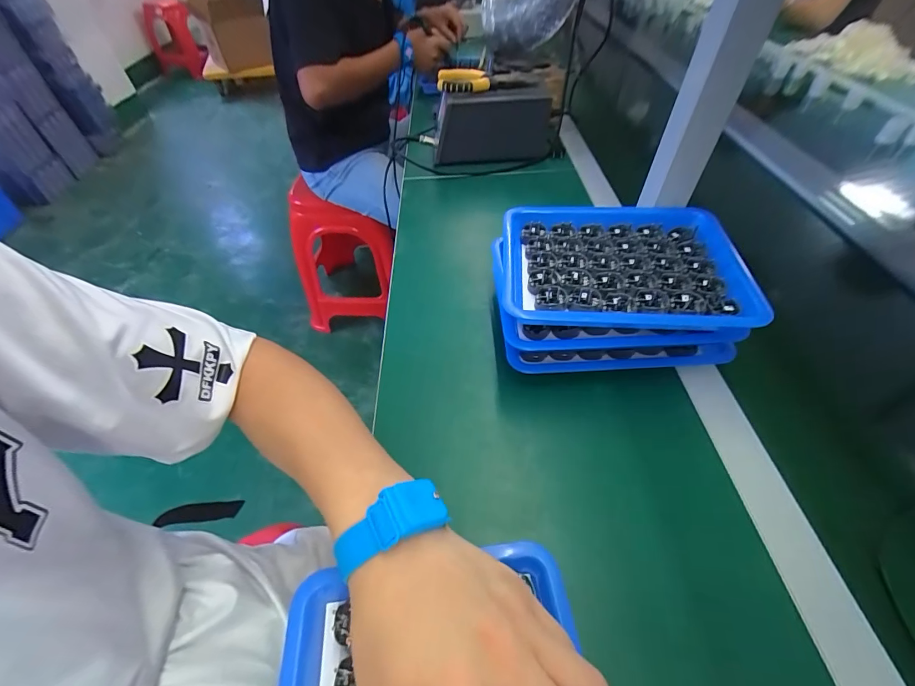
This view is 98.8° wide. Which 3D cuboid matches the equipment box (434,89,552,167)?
[{"bbox_3d":[0.059,-0.357,0.653,0.184,0.110,0.040,0,50,-1],"label":"equipment box"}]

